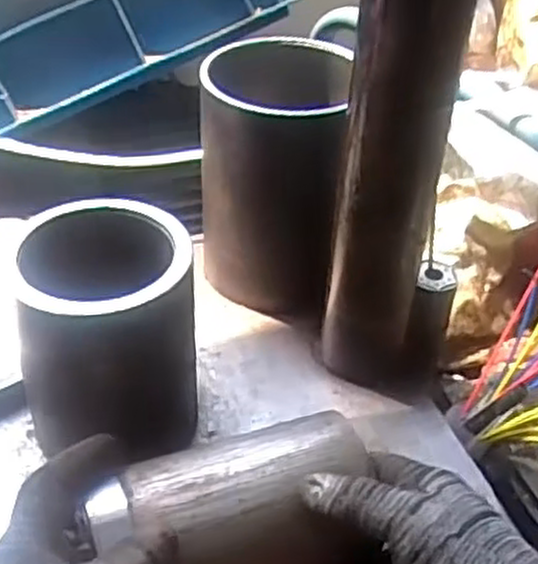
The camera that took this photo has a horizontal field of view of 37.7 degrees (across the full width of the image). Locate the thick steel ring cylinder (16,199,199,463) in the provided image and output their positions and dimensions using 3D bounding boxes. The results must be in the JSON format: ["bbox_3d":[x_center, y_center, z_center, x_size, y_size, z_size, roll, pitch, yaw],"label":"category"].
[{"bbox_3d":[-0.101,0.033,0.513,0.102,0.138,0.103,-3,39,-7],"label":"thick steel ring cylinder"}]

